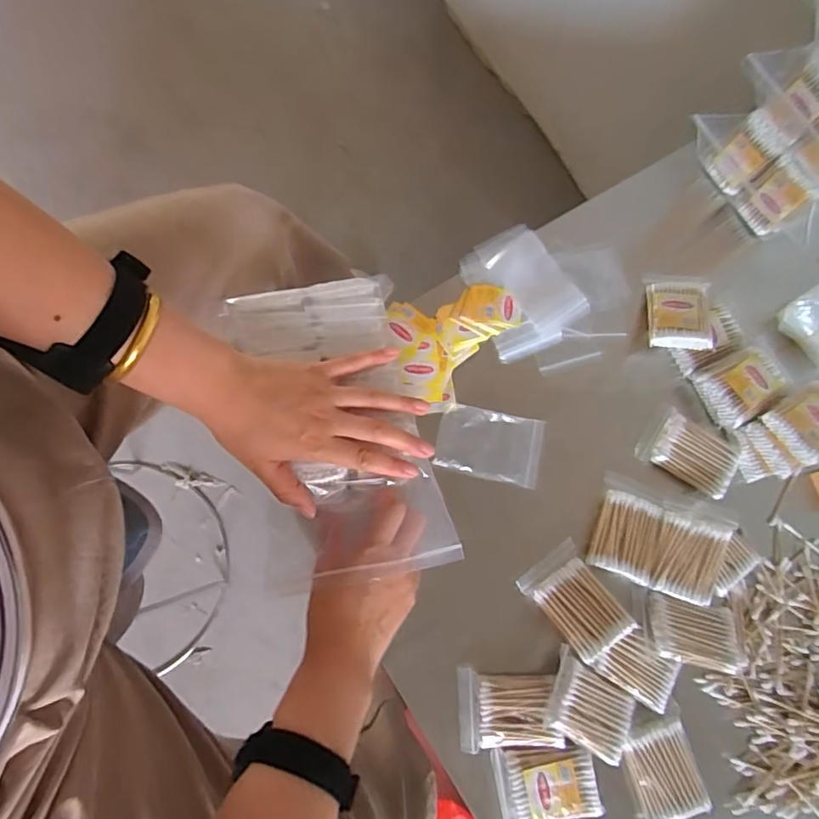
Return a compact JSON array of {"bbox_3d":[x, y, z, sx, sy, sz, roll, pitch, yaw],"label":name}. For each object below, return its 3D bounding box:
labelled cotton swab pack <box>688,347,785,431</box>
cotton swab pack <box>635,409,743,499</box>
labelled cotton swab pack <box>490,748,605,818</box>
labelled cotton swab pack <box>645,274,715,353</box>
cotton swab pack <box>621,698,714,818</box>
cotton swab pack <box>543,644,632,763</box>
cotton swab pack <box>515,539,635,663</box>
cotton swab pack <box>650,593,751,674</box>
[{"bbox_3d":[0.323,-0.023,0.527,0.073,0.024,0.061,-27,80,-6],"label":"labelled cotton swab pack"},{"bbox_3d":[0.273,0.041,0.522,0.088,0.009,0.057,32,80,5],"label":"cotton swab pack"},{"bbox_3d":[0.115,0.314,0.448,0.082,0.005,0.061,-10,79,-3],"label":"labelled cotton swab pack"},{"bbox_3d":[0.272,-0.099,0.546,0.060,0.018,0.084,2,64,13],"label":"labelled cotton swab pack"},{"bbox_3d":[0.217,0.308,0.463,0.061,0.019,0.082,-14,79,-4],"label":"cotton swab pack"},{"bbox_3d":[0.152,0.253,0.455,0.080,0.009,0.058,37,64,-6],"label":"cotton swab pack"},{"bbox_3d":[0.147,0.171,0.478,0.062,0.007,0.090,-32,63,-9],"label":"cotton swab pack"},{"bbox_3d":[0.257,0.201,0.483,0.083,0.015,0.053,13,59,-1],"label":"cotton swab pack"}]

